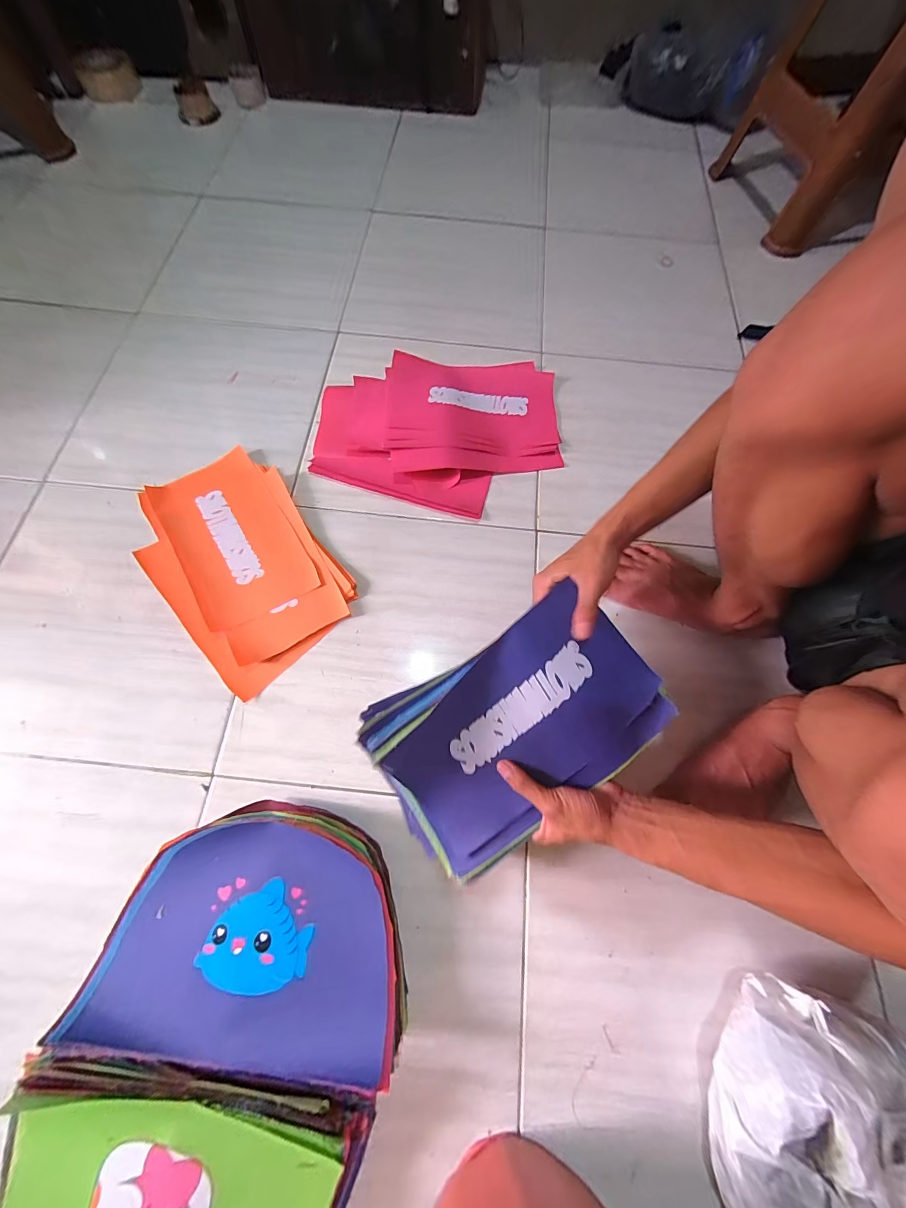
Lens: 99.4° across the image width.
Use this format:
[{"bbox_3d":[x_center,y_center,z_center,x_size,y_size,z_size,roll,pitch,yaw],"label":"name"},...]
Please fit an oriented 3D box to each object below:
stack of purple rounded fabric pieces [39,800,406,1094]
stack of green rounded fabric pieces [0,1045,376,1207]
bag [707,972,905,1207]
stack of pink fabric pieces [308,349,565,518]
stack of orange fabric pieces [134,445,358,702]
[{"bbox_3d":[-0.202,0.338,0.412,0.309,0.061,0.209,5,71,1],"label":"stack of purple rounded fabric pieces"},{"bbox_3d":[-0.248,0.533,0.333,0.298,0.056,0.210,9,71,2],"label":"stack of green rounded fabric pieces"},{"bbox_3d":[0.358,0.498,0.342,0.229,0.111,0.220,17,71,5],"label":"bag"},{"bbox_3d":[-0.026,-0.305,0.661,0.406,0.033,0.314,5,71,0],"label":"stack of pink fabric pieces"},{"bbox_3d":[-0.320,-0.070,0.578,0.227,0.019,0.359,-40,76,-13],"label":"stack of orange fabric pieces"}]

